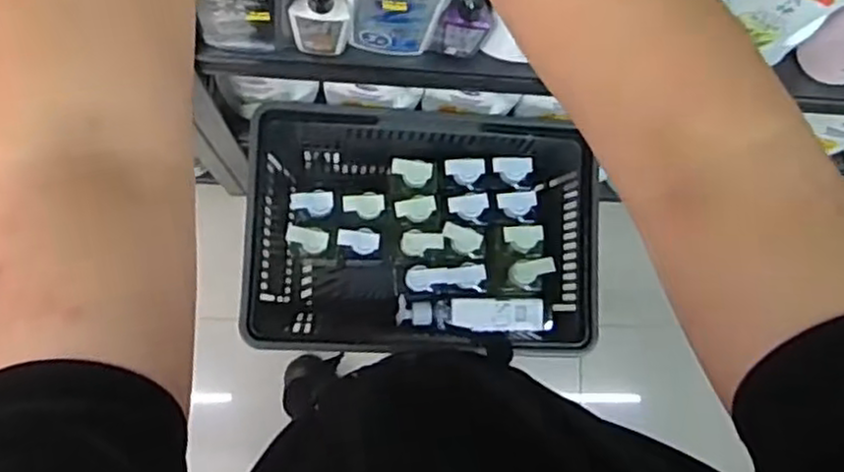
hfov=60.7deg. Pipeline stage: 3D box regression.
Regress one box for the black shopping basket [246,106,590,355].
[{"bbox_3d":[-0.017,0.002,1.076,0.448,0.253,0.316,1,84,-7],"label":"black shopping basket"}]

